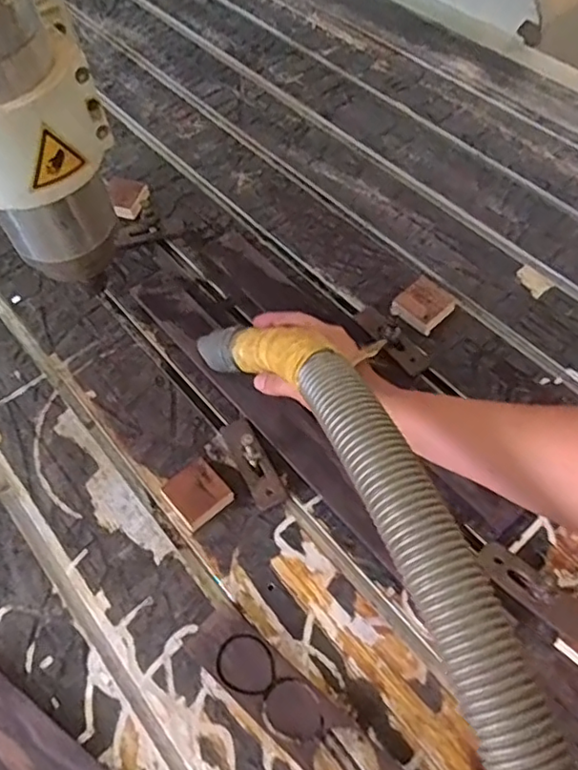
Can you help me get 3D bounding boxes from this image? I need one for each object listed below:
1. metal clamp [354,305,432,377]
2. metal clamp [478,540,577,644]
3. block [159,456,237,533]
[{"bbox_3d":[0.108,-0.053,0.651,0.031,0.020,0.102,-32,62,-15],"label":"metal clamp"},{"bbox_3d":[0.202,0.167,0.503,0.028,0.013,0.101,-38,49,-18],"label":"metal clamp"},{"bbox_3d":[-0.085,0.101,0.566,0.051,0.020,0.053,-40,64,-19],"label":"block"}]

